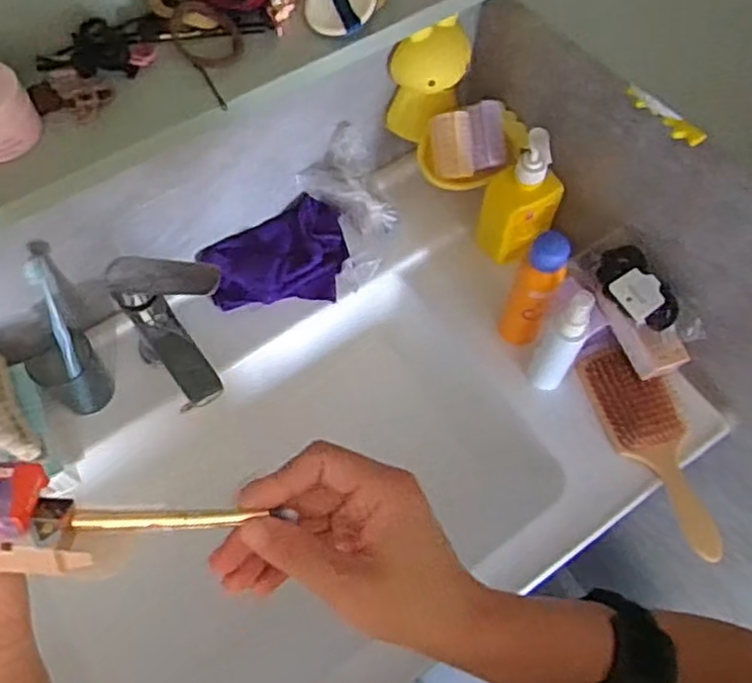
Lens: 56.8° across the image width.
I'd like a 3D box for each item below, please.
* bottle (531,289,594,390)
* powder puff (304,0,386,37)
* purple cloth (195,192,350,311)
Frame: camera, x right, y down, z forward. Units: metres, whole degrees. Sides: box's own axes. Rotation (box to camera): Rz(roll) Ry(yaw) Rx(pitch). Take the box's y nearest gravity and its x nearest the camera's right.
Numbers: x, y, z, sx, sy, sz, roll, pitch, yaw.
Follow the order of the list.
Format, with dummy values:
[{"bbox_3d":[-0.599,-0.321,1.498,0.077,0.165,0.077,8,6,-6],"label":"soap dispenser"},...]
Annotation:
[{"bbox_3d":[0.182,0.006,0.678,0.030,0.149,0.033,31,67,14],"label":"bottle"},{"bbox_3d":[-0.022,-0.247,0.504,0.058,0.016,0.054,0,63,-1],"label":"powder puff"},{"bbox_3d":[-0.113,-0.099,0.789,0.154,0.042,0.106,-8,64,-5],"label":"purple cloth"}]

